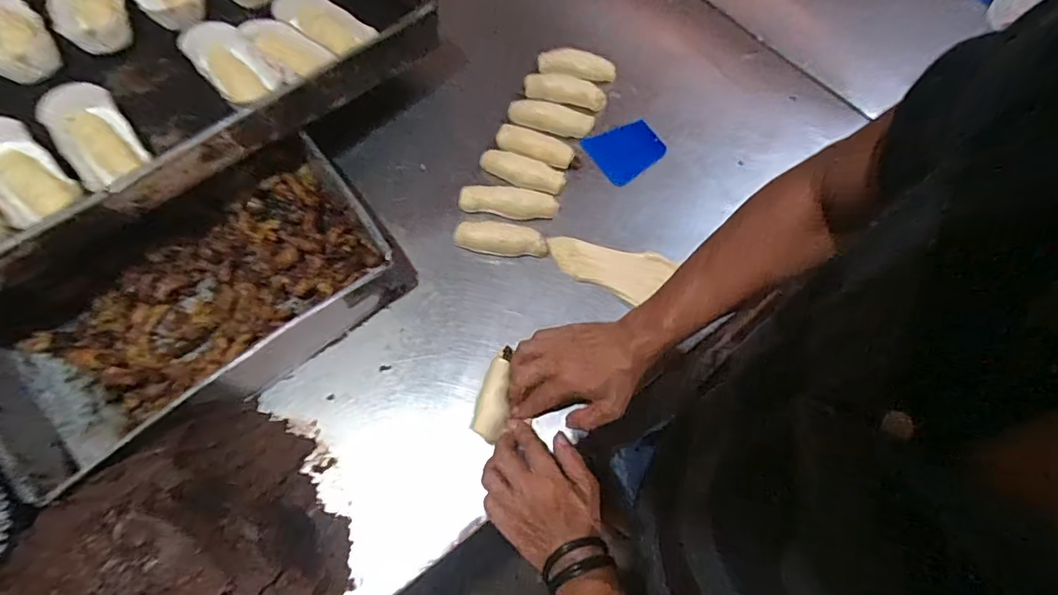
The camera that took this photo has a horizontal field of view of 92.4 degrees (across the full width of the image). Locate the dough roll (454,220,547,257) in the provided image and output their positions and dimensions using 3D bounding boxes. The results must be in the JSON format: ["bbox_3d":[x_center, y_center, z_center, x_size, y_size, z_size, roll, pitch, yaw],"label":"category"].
[{"bbox_3d":[-0.032,-0.067,0.573,0.104,0.022,0.033,9,66,2],"label":"dough roll"}]

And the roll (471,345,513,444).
[{"bbox_3d":[-0.033,0.094,0.505,0.034,0.032,0.090,13,84,3],"label":"roll"}]

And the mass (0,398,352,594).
[{"bbox_3d":[-0.296,0.208,0.389,0.245,0.120,0.207,-35,72,-16],"label":"mass"}]

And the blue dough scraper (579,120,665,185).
[{"bbox_3d":[0.123,-0.186,0.637,0.092,0.005,0.077,-31,71,-15],"label":"blue dough scraper"}]

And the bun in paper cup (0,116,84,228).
[{"bbox_3d":[-0.497,-0.123,0.492,0.119,0.035,0.068,42,71,15],"label":"bun in paper cup"}]

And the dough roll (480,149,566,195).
[{"bbox_3d":[-0.007,-0.153,0.609,0.102,0.019,0.038,20,67,6],"label":"dough roll"}]

